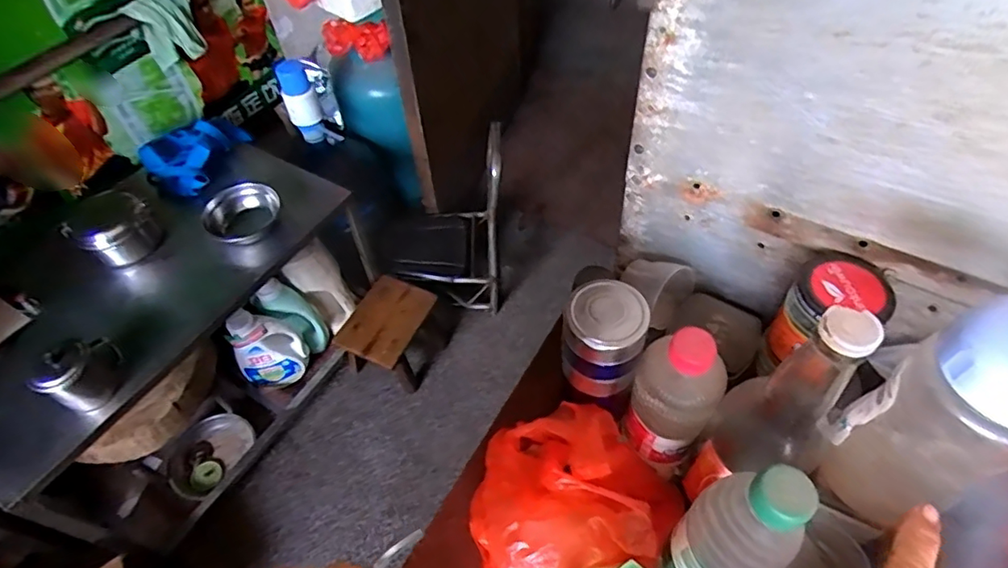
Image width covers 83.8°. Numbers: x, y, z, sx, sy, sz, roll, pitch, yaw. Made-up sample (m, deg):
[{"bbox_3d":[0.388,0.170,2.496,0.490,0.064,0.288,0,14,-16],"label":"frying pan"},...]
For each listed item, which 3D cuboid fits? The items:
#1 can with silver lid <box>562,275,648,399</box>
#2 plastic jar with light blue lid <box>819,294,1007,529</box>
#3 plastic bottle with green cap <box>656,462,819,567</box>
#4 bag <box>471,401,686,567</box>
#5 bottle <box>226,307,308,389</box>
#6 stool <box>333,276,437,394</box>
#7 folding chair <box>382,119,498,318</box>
[{"bbox_3d":[0.081,0.045,0.461,0.059,0.086,0.065,13,55,12],"label":"can with silver lid"},{"bbox_3d":[0.242,0.080,0.315,0.054,0.173,0.070,-22,56,-13],"label":"plastic jar with light blue lid"},{"bbox_3d":[0.146,0.169,0.370,0.050,0.184,0.057,-24,56,-14],"label":"plastic bottle with green cap"},{"bbox_3d":[0.056,0.182,0.475,0.170,0.088,0.149,-18,55,-10],"label":"bag"},{"bbox_3d":[-0.595,0.160,1.421,0.154,0.236,0.087,-13,54,-7],"label":"bottle"},{"bbox_3d":[-0.293,0.139,1.485,0.183,0.246,0.224,21,57,17],"label":"stool"},{"bbox_3d":[-0.163,-0.168,1.527,0.339,0.507,0.287,7,54,8],"label":"folding chair"}]

